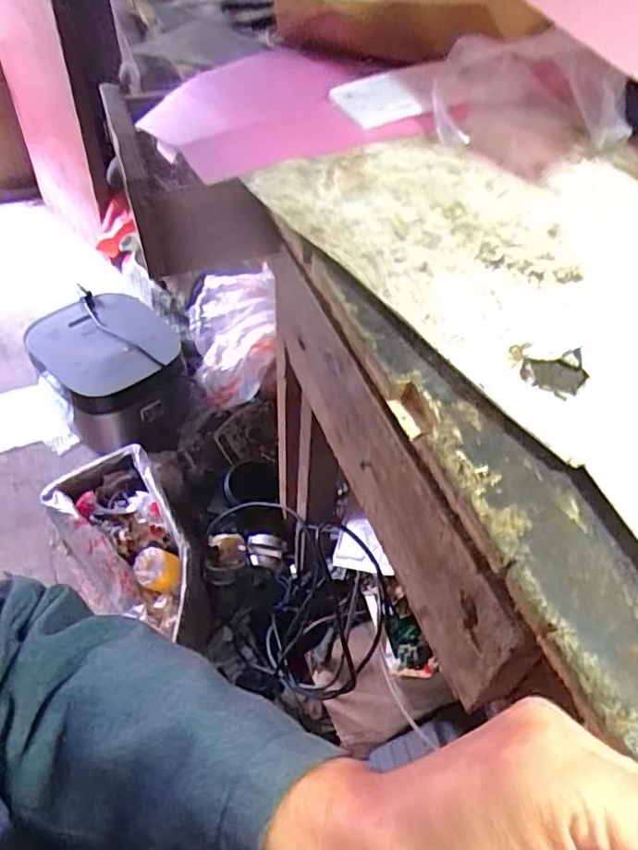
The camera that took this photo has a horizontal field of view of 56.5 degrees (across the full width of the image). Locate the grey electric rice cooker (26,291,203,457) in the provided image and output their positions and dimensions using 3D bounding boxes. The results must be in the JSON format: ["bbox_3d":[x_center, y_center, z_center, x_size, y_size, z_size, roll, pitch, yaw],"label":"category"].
[{"bbox_3d":[-0.408,-0.090,1.233,0.307,0.223,0.236,35,57,23],"label":"grey electric rice cooker"}]

